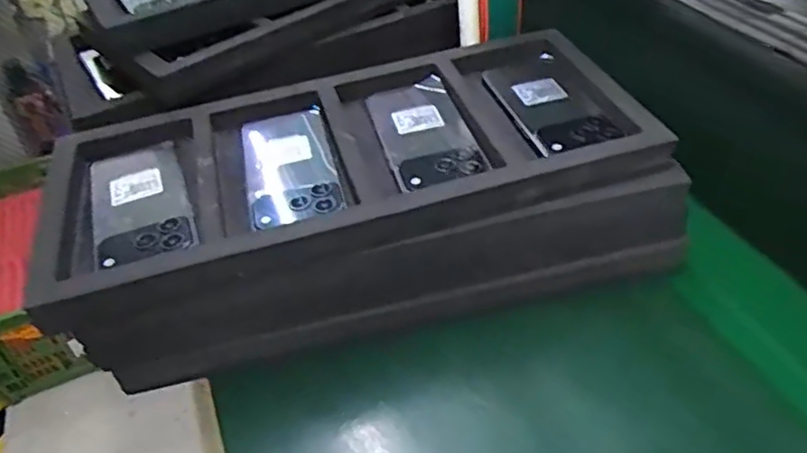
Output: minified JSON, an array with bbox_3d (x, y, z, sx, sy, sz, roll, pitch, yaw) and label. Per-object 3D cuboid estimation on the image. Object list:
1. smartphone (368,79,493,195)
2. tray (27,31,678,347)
[{"bbox_3d":[0.018,-0.082,0.568,0.074,0.008,0.165,-11,41,-7],"label":"smartphone"},{"bbox_3d":[-0.043,-0.059,0.570,0.485,0.061,0.249,-12,41,-8],"label":"tray"}]

